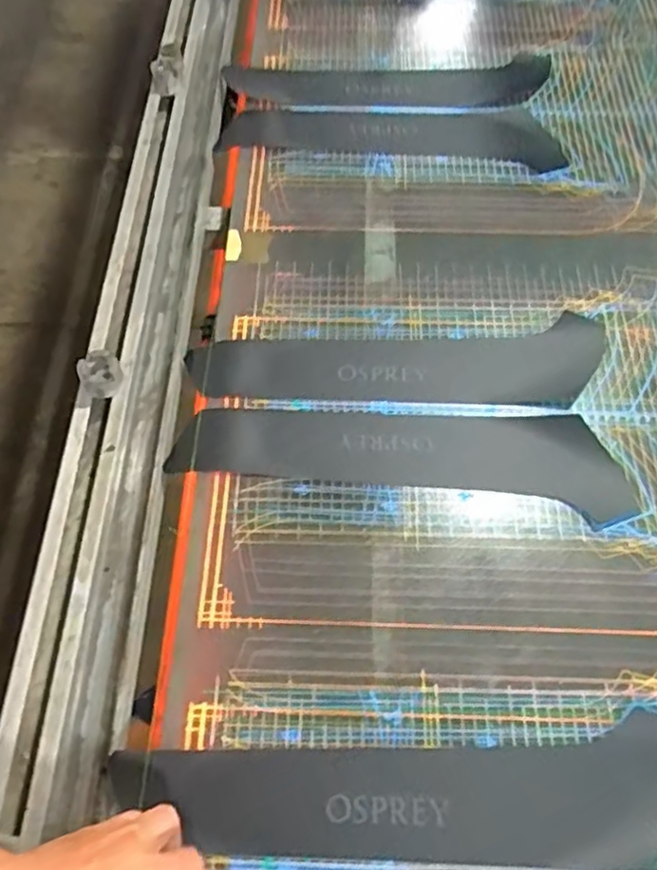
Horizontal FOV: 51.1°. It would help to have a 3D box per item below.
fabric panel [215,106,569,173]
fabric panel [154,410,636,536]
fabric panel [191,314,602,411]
[{"bbox_3d":[0.082,-0.390,0.910,0.442,0.035,0.108,5,60,2],"label":"fabric panel"},{"bbox_3d":[0.071,0.012,0.669,0.424,0.012,0.106,7,65,6],"label":"fabric panel"},{"bbox_3d":[0.073,-0.066,0.709,0.422,0.010,0.110,-5,57,-2],"label":"fabric panel"}]

